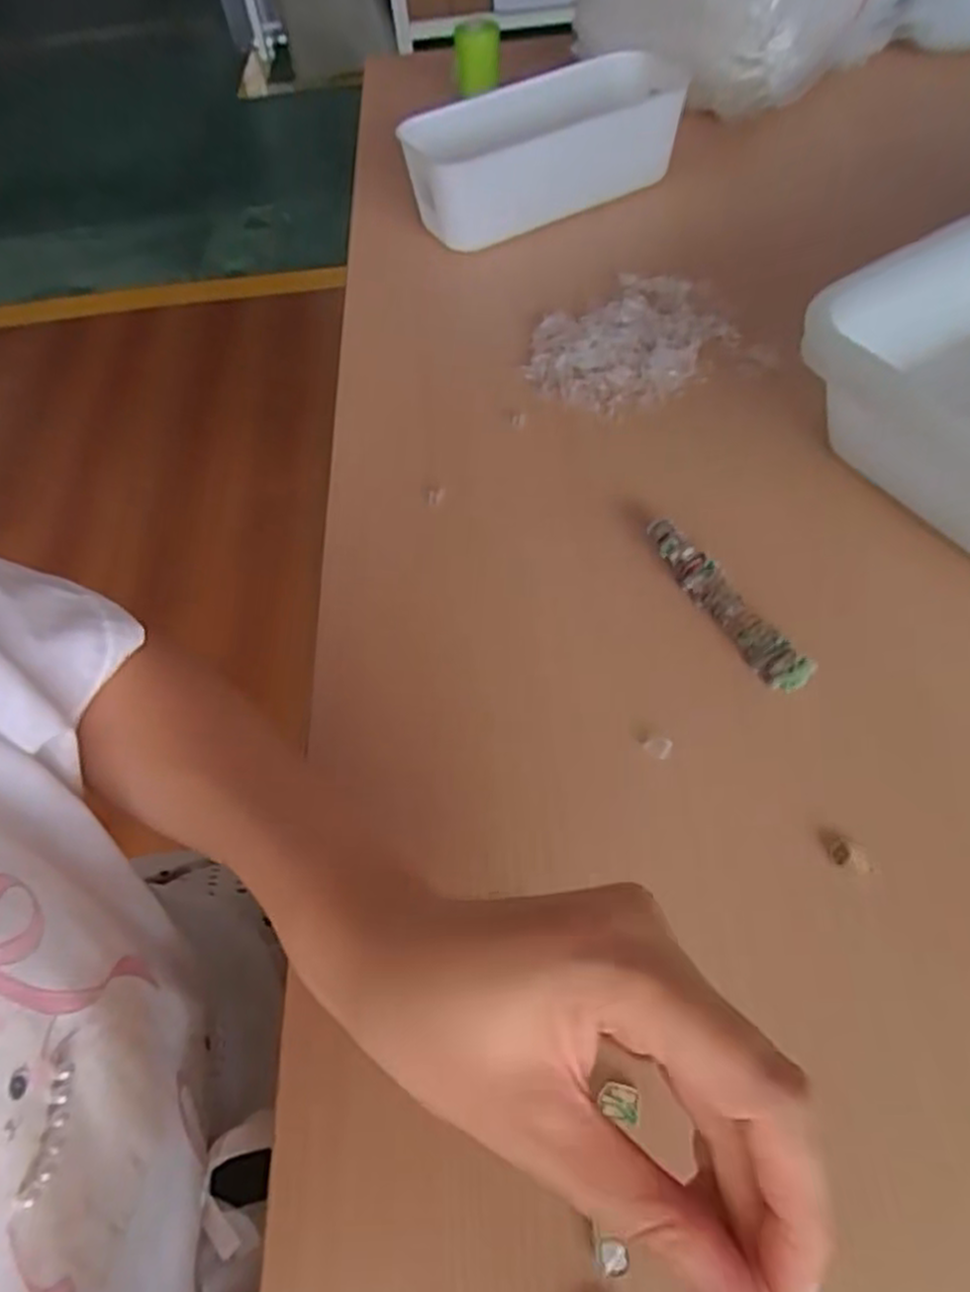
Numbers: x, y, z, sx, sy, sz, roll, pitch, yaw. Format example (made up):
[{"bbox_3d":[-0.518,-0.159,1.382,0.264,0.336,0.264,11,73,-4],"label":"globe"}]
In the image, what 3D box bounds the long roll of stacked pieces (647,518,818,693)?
[{"bbox_3d":[0.116,-0.021,0.361,0.017,0.017,0.108,-27,57,-12],"label":"long roll of stacked pieces"}]

